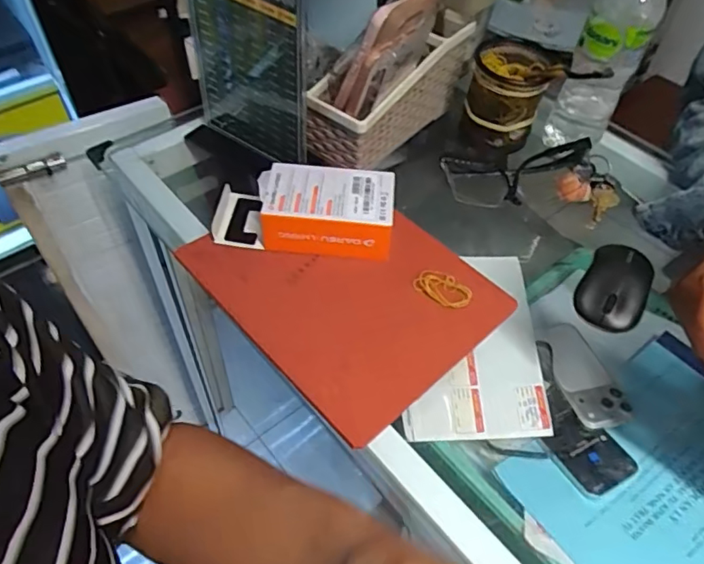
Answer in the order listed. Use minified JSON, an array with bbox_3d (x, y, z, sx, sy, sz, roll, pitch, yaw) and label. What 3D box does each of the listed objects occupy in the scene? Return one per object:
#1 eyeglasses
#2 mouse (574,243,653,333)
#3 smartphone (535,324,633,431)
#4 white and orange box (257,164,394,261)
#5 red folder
[{"bbox_3d":[0.175,-0.119,0.586,0.145,0.049,0.055,-13,51,11],"label":"eyeglasses"},{"bbox_3d":[0.242,0.004,0.498,0.058,0.031,0.083,29,56,19],"label":"mouse"},{"bbox_3d":[0.278,0.109,0.665,0.076,0.016,0.151,-4,44,-13],"label":"smartphone"},{"bbox_3d":[-0.024,-0.066,0.520,0.125,0.055,0.075,4,51,1],"label":"white and orange box"},{"bbox_3d":[-0.004,0.004,0.492,0.192,0.014,0.235,-36,68,-24],"label":"red folder"}]

